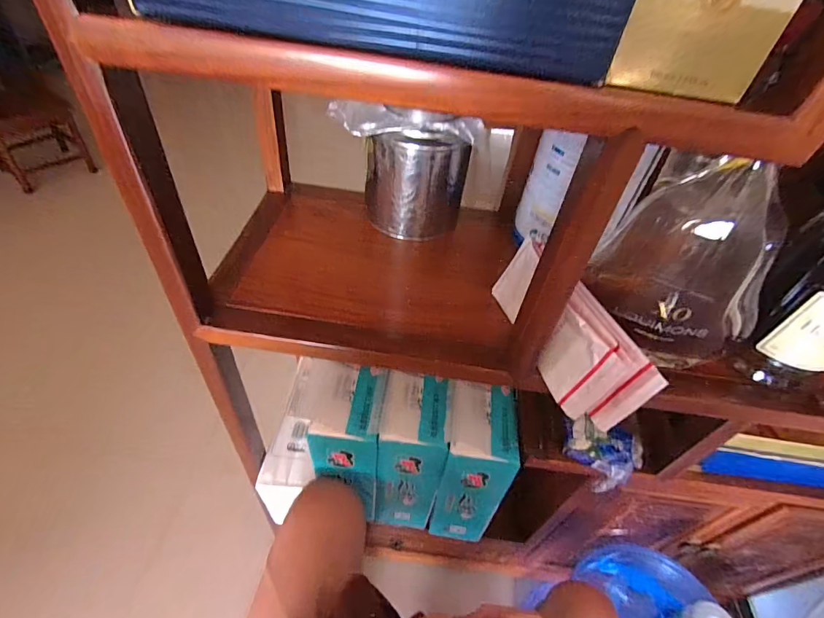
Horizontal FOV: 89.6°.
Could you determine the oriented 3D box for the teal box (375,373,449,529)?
[{"bbox_3d":[-0.005,0.225,0.631,0.088,0.286,0.099,7,47,0],"label":"teal box"}]

